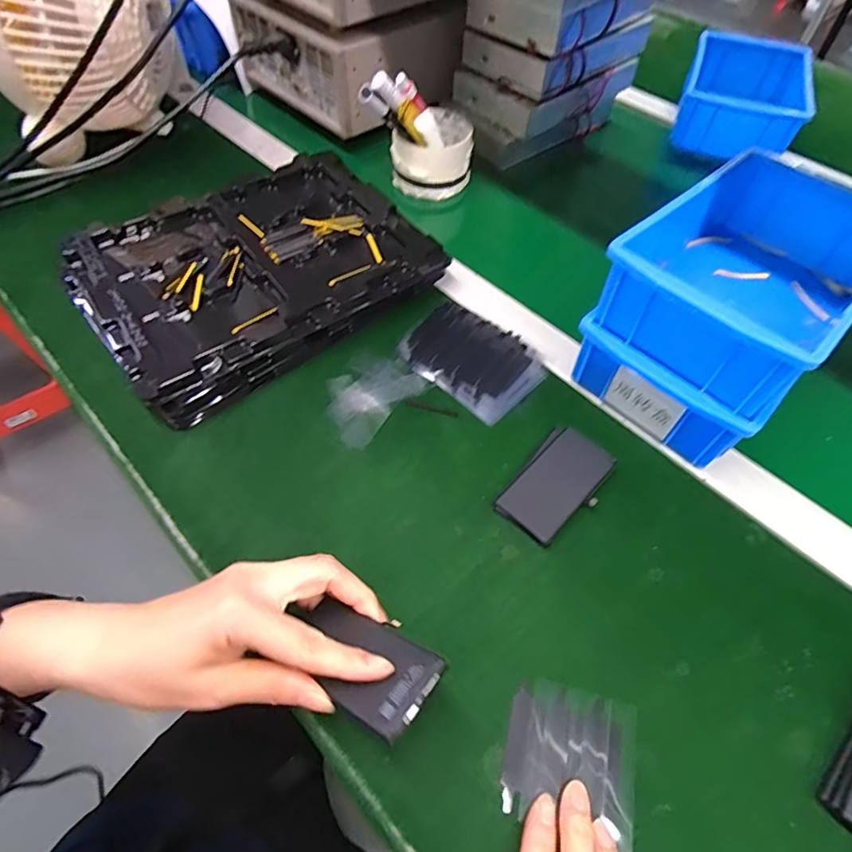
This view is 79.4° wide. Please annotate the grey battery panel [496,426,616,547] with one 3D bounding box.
[{"bbox_3d":[0.092,0.040,0.360,0.043,0.010,0.085,39,63,20],"label":"grey battery panel"}]

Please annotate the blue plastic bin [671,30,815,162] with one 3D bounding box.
[{"bbox_3d":[0.390,-0.410,0.637,0.127,0.059,0.194,20,58,10],"label":"blue plastic bin"}]

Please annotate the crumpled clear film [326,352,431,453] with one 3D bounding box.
[{"bbox_3d":[-0.046,-0.024,0.400,0.060,0.004,0.083,36,62,19],"label":"crumpled clear film"}]

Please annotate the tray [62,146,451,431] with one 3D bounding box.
[{"bbox_3d":[-0.146,-0.143,0.452,0.278,0.030,0.206,-34,65,-22],"label":"tray"}]

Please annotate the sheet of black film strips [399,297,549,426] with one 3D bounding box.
[{"bbox_3d":[0.038,-0.057,0.423,0.109,0.007,0.081,37,66,19],"label":"sheet of black film strips"}]

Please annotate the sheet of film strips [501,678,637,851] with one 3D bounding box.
[{"bbox_3d":[0.078,0.175,0.274,0.067,0.004,0.062,14,57,6],"label":"sheet of film strips"}]

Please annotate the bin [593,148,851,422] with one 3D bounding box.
[{"bbox_3d":[0.227,-0.109,0.359,0.201,0.062,0.128,-39,65,-24],"label":"bin"}]

